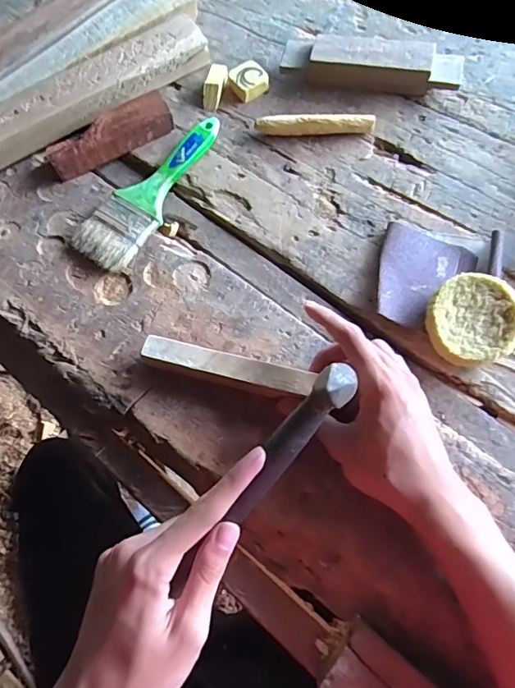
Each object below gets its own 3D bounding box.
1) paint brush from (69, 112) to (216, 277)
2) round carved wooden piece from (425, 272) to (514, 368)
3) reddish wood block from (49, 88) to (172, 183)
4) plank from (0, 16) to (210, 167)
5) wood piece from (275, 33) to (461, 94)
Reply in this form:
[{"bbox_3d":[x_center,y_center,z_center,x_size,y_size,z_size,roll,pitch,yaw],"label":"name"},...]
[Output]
[{"bbox_3d":[-0.103,-0.155,0.471,0.058,0.016,0.193,31,73,14],"label":"paint brush"},{"bbox_3d":[0.178,-0.019,0.393,0.071,0.030,0.073,-1,69,3],"label":"round carved wooden piece"},{"bbox_3d":[-0.154,-0.217,0.492,0.131,0.028,0.038,-30,70,-9],"label":"reddish wood block"},{"bbox_3d":[-0.207,-0.257,0.507,0.335,0.033,0.058,-32,71,-9],"label":"plank"},{"bbox_3d":[0.122,-0.302,0.510,0.188,0.033,0.047,8,69,6],"label":"wood piece"}]

